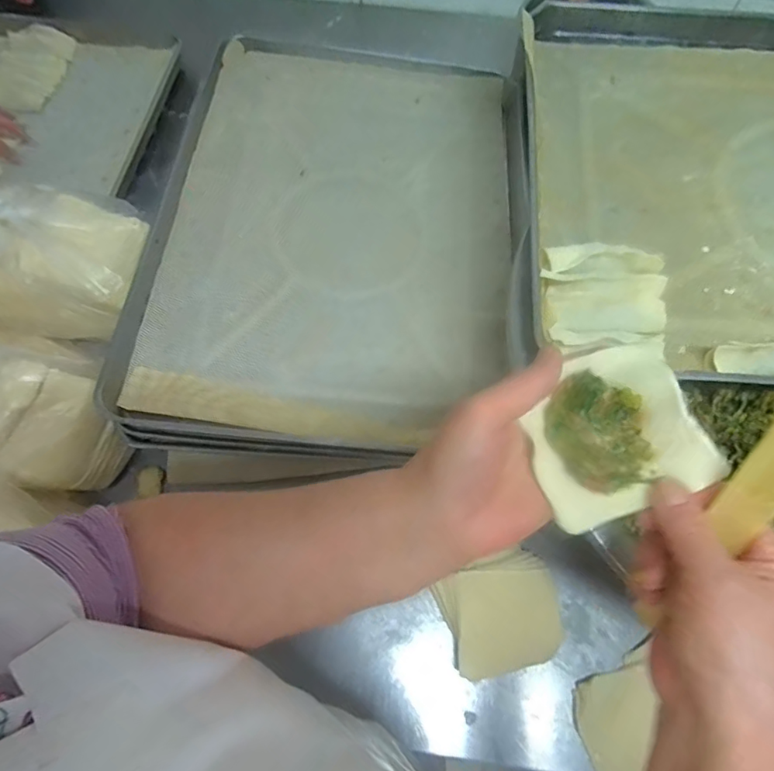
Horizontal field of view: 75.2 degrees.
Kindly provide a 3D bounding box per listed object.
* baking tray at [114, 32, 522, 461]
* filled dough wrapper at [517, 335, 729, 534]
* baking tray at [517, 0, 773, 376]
[{"bbox_3d":[-0.059,-0.202,0.589,0.375,0.045,0.584,7,66,-4],"label":"baking tray"},{"bbox_3d":[0.124,0.028,0.279,0.086,0.016,0.087,-24,83,12],"label":"filled dough wrapper"},{"bbox_3d":[0.407,-0.188,0.463,0.577,0.043,0.409,3,67,1],"label":"baking tray"}]

